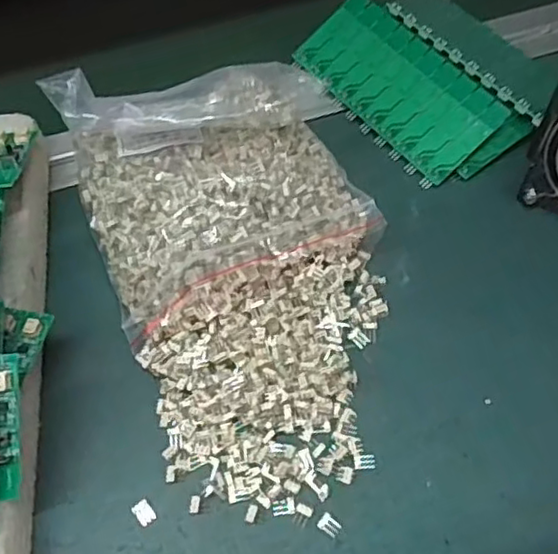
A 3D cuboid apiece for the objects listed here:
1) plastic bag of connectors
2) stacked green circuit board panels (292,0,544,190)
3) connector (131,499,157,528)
[{"bbox_3d":[-0.037,-0.063,0.362,0.160,0.066,0.152,-15,61,-7],"label":"plastic bag of connectors"},{"bbox_3d":[0.084,-0.124,0.416,0.079,0.017,0.146,-42,71,1],"label":"stacked green circuit board panels"},{"bbox_3d":[-0.065,0.113,0.304,0.008,0.004,0.011,-37,65,-17],"label":"connector"}]

